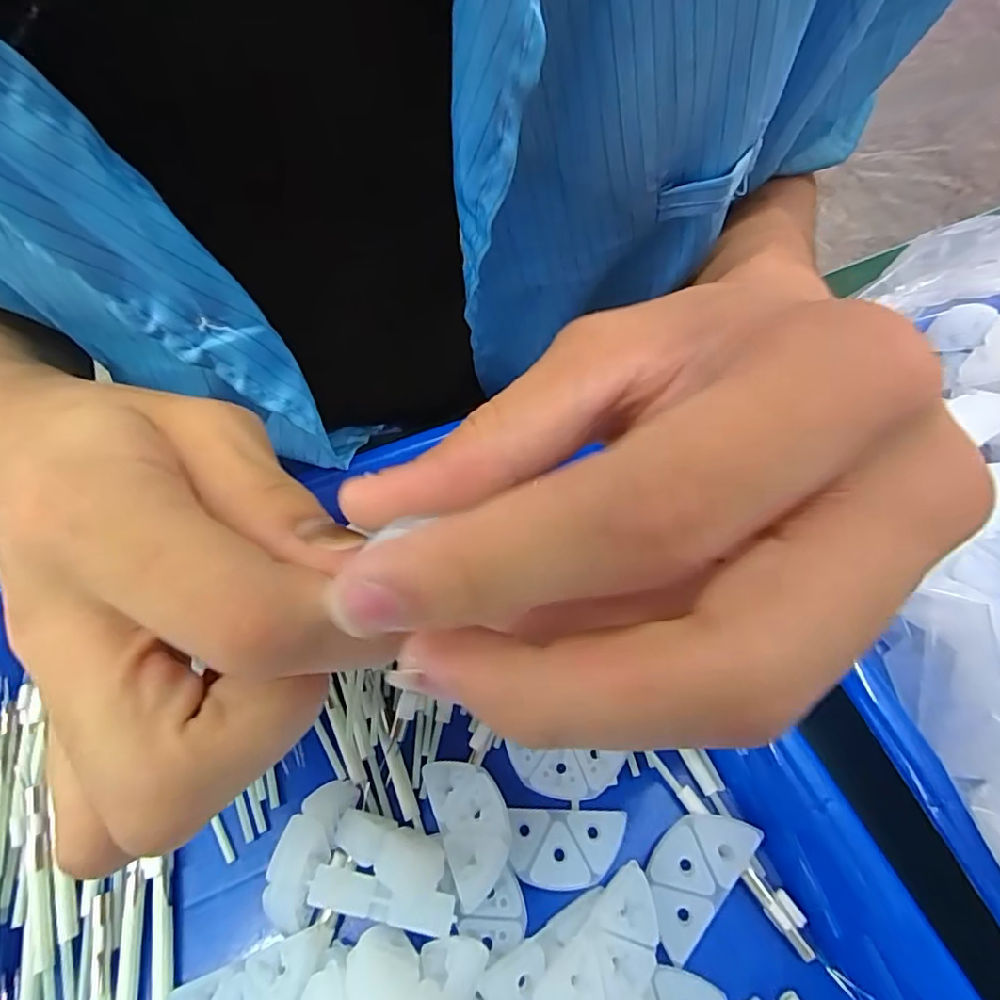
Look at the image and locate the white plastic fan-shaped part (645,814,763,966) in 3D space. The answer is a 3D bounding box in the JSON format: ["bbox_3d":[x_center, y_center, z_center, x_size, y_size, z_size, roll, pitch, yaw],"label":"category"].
[{"bbox_3d":[0.053,0.103,0.151,0.019,0.004,0.039,34,81,32],"label":"white plastic fan-shaped part"}]

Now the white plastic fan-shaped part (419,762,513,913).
[{"bbox_3d":[-0.008,0.092,0.156,0.020,0.004,0.037,-27,48,-4],"label":"white plastic fan-shaped part"}]

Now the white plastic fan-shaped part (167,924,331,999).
[{"bbox_3d":[-0.065,0.129,0.139,0.039,0.007,0.019,-20,58,-8],"label":"white plastic fan-shaped part"}]

